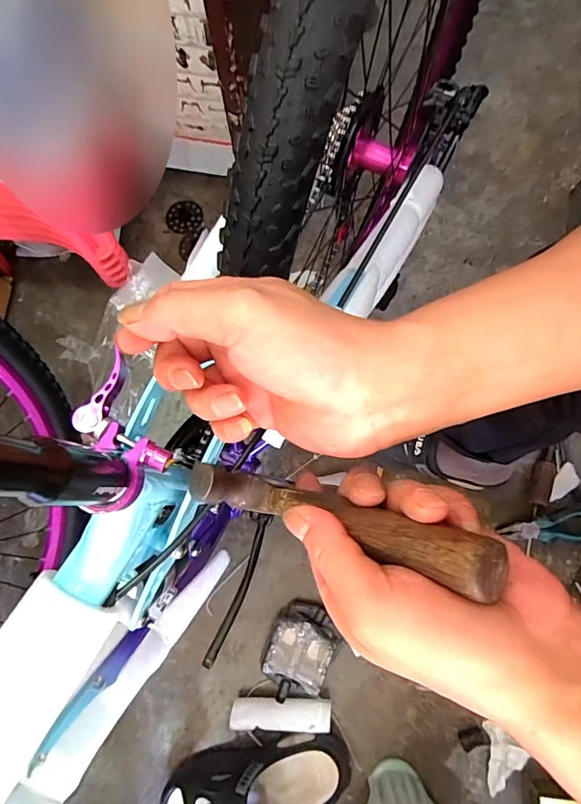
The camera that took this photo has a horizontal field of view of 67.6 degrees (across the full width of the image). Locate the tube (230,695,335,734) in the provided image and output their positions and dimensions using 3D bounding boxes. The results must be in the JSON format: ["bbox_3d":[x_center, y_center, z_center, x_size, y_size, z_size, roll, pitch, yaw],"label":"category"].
[{"bbox_3d":[-0.013,0.468,0.655,0.146,0.037,0.039,0,76,1],"label":"tube"}]

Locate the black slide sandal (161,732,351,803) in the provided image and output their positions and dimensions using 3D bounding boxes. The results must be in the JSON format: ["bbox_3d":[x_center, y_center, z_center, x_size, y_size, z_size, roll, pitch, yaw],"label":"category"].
[{"bbox_3d":[-0.052,0.558,0.607,0.262,0.108,0.107,-14,76,-2],"label":"black slide sandal"}]

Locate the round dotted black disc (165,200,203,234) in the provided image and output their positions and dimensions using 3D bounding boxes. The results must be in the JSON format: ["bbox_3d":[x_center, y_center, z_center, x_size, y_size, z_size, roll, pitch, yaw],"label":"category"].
[{"bbox_3d":[-0.218,-0.379,0.887,0.083,0.008,0.072,34,79,9],"label":"round dotted black disc"}]

